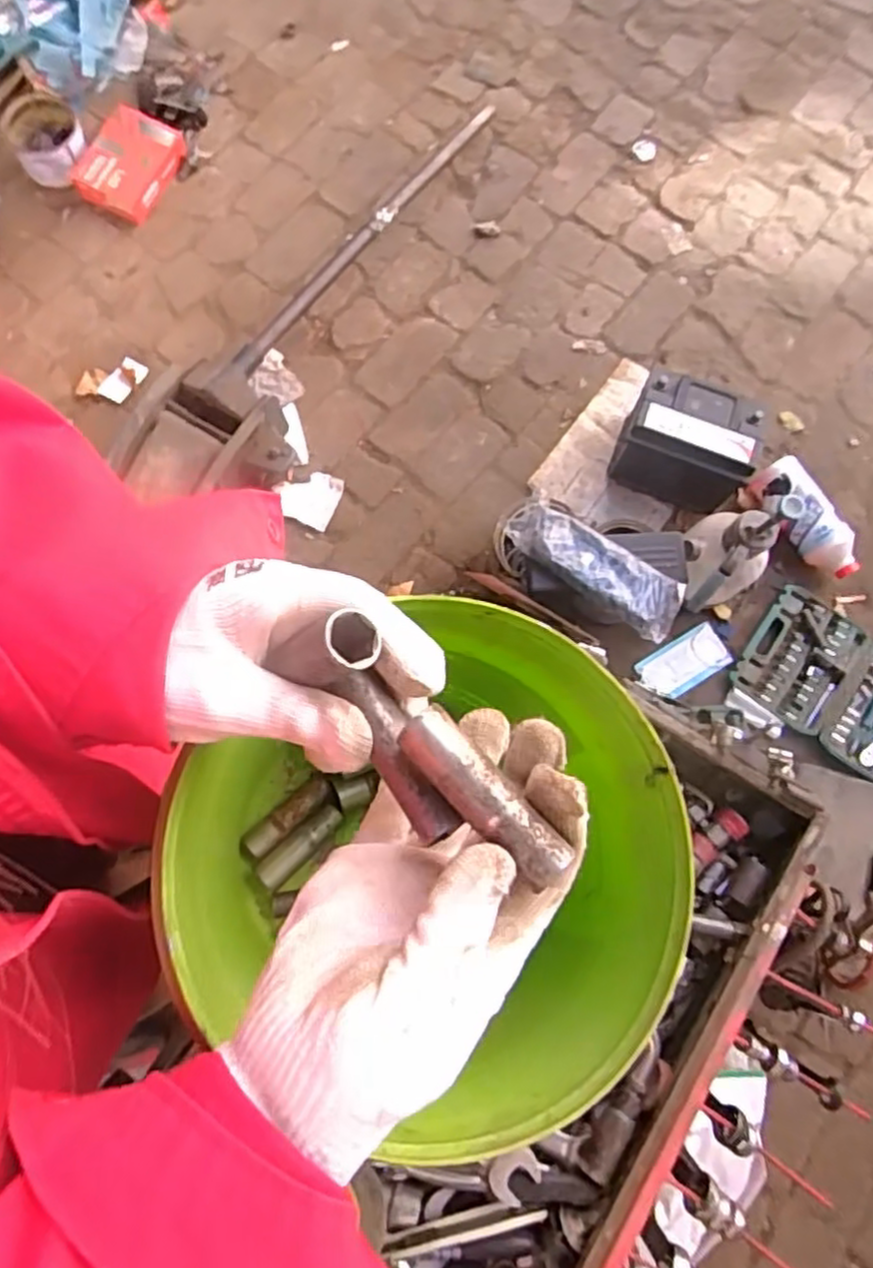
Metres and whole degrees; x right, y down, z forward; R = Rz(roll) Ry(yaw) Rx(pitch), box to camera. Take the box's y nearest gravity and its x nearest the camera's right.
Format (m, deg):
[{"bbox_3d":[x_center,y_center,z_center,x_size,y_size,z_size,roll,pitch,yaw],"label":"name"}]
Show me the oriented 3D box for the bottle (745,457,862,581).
[{"bbox_3d":[0.720,-0.221,1.393,0.098,0.091,0.257,-37,80,-9],"label":"bottle"}]

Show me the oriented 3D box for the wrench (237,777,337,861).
[{"bbox_3d":[-0.118,0.145,0.563,0.080,0.019,0.024,-38,80,-9],"label":"wrench"}]

